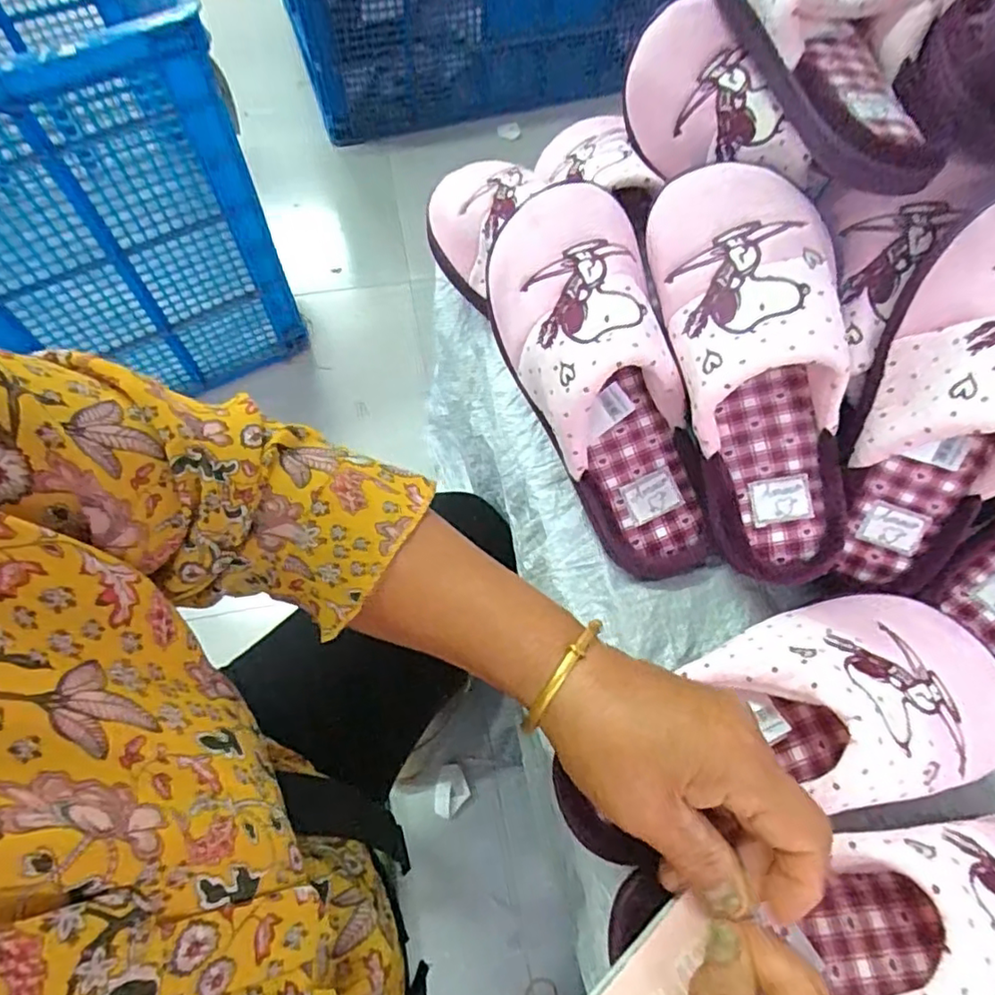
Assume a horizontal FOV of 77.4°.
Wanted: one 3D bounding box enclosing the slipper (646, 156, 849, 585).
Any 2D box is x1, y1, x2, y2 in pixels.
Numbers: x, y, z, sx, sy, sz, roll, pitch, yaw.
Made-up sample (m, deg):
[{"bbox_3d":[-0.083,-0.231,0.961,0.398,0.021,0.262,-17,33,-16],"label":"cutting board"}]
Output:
[{"bbox_3d":[0.148,-0.073,0.349,0.088,0.080,0.240,-12,94,-7],"label":"slipper"}]

